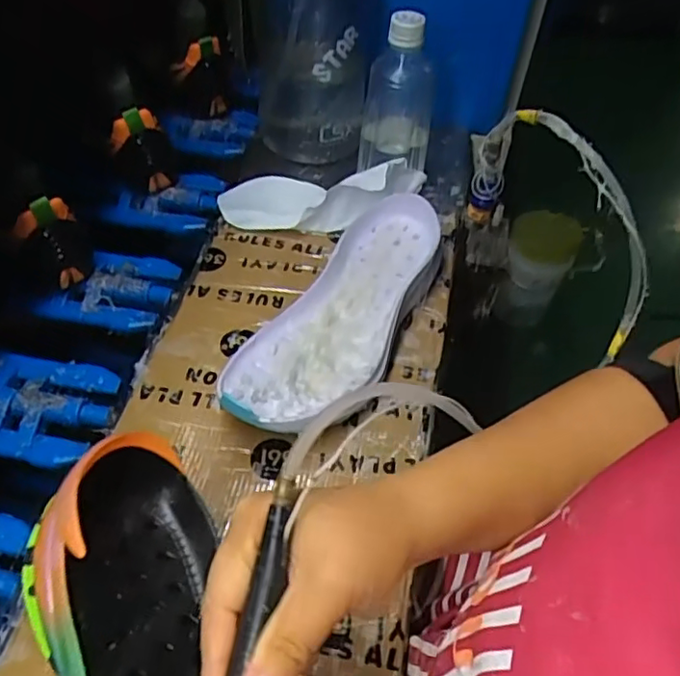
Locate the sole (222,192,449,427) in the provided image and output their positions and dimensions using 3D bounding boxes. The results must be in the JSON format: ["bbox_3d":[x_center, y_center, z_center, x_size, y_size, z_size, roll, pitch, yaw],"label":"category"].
[{"bbox_3d":[0.007,-0.022,0.497,0.101,0.048,0.266,25,58,18],"label":"sole"}]

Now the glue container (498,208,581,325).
[{"bbox_3d":[0.229,-0.076,0.728,0.074,0.140,0.075,16,56,12],"label":"glue container"}]

